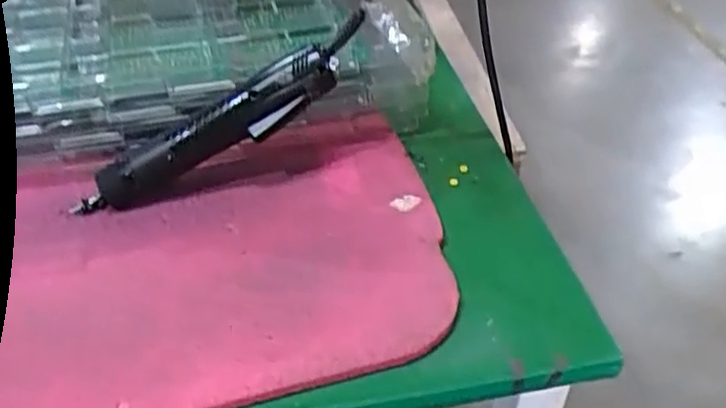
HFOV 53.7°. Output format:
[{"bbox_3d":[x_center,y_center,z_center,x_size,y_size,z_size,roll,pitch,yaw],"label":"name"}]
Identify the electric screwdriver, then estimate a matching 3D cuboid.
[{"bbox_3d":[-0.123,-0.054,0.578,0.227,0.036,0.046,-31,46,-1],"label":"electric screwdriver"}]

